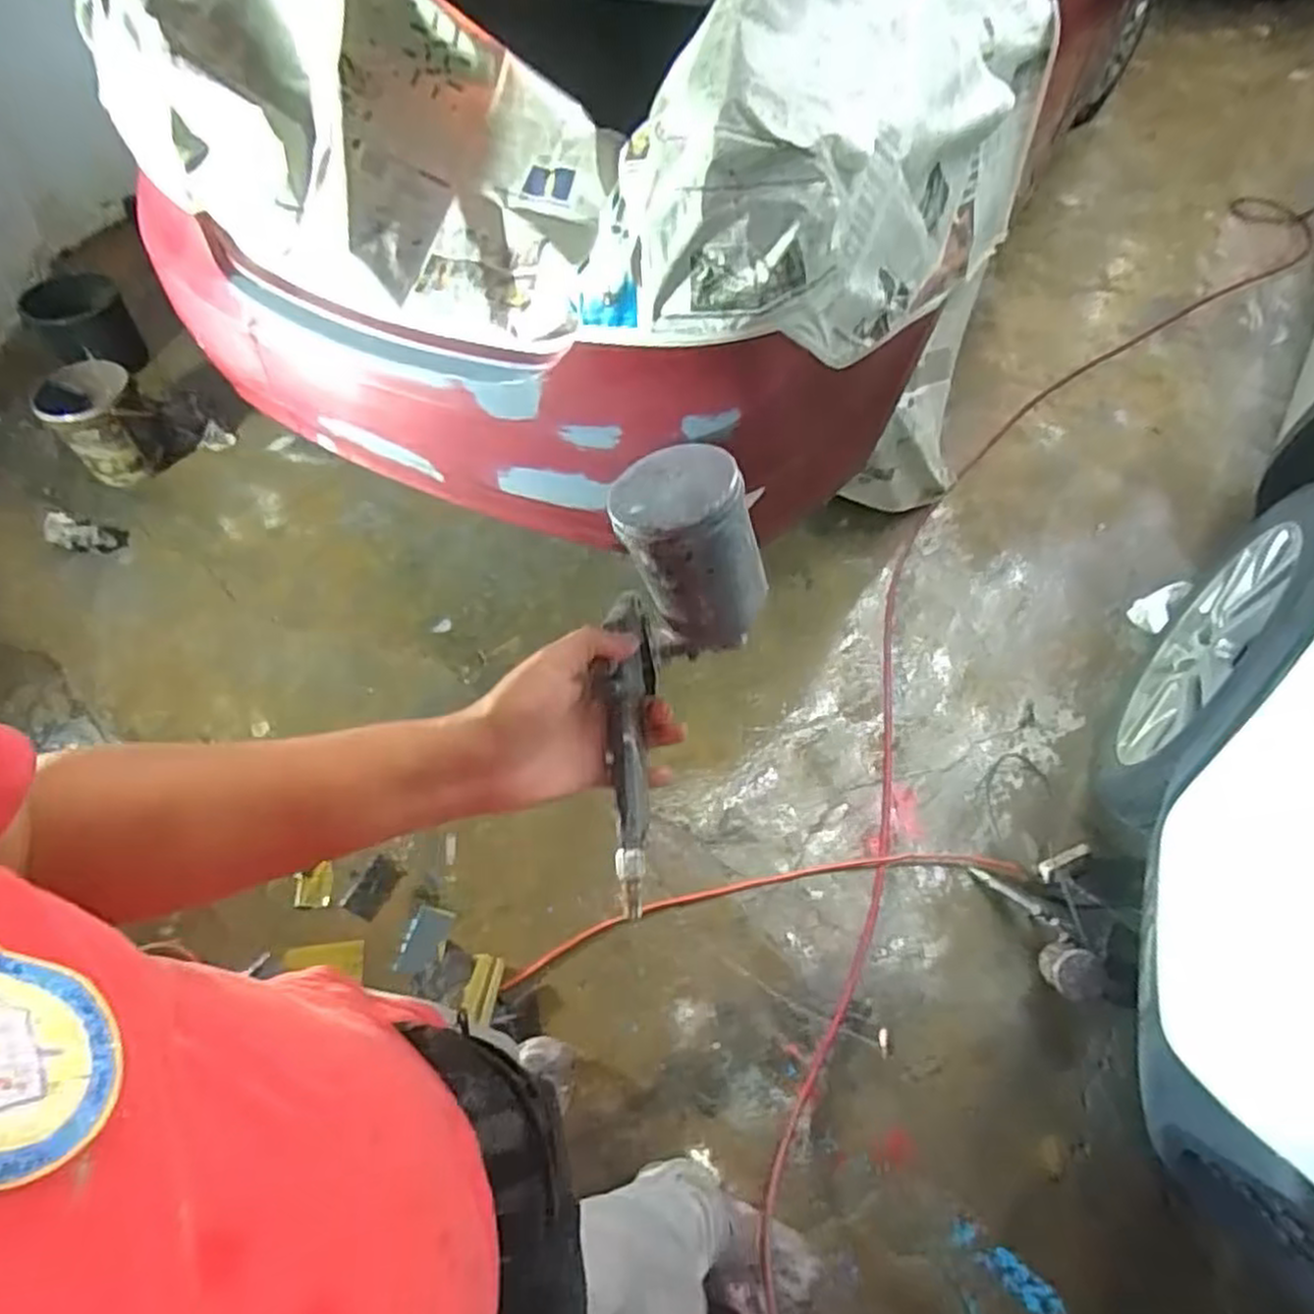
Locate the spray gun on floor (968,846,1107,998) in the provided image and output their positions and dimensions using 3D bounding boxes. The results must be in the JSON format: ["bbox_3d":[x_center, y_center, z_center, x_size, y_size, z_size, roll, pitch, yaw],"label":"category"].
[{"bbox_3d":[0.725,0.454,1.345,0.217,0.137,0.256,-7,59,-5],"label":"spray gun on floor"}]

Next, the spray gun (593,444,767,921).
[{"bbox_3d":[0.009,0.004,0.501,0.089,0.265,0.126,13,15,10],"label":"spray gun"}]

